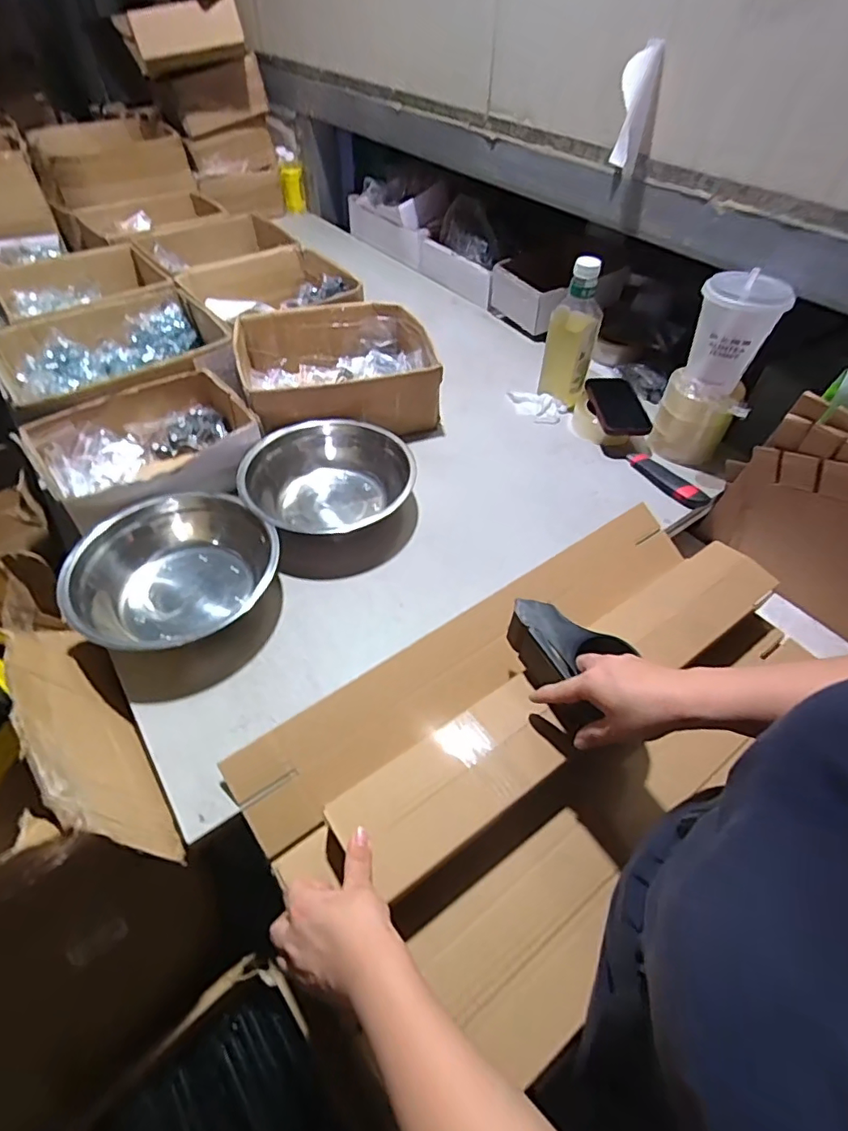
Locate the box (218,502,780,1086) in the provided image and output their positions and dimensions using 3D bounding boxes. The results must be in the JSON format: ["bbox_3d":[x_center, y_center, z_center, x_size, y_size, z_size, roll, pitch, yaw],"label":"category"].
[{"bbox_3d":[0.159,0.163,0.617,0.647,0.079,0.350,-32,57,-26],"label":"box"}]

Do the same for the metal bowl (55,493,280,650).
[{"bbox_3d":[-0.315,0.008,0.679,0.205,0.082,0.243,17,51,14],"label":"metal bowl"}]

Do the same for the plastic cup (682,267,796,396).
[{"bbox_3d":[0.451,-0.343,0.790,0.112,0.136,0.096,26,53,20],"label":"plastic cup"}]

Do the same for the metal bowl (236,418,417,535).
[{"bbox_3d":[-0.139,-0.115,0.804,0.247,0.106,0.228,-3,49,-4],"label":"metal bowl"}]

